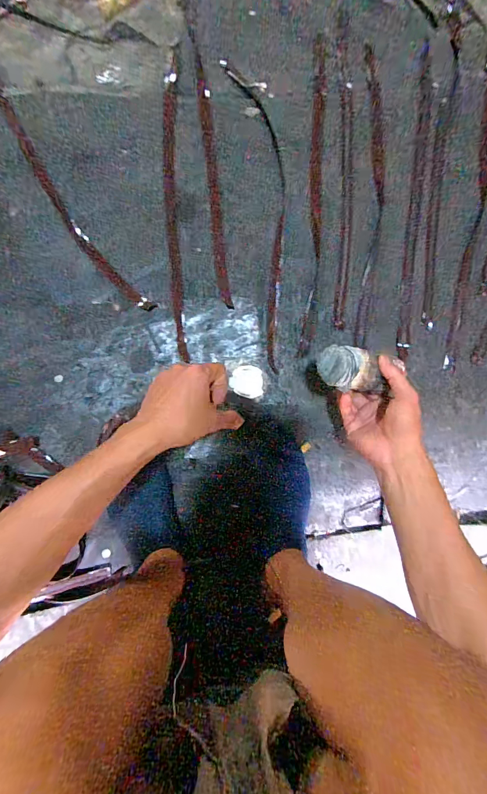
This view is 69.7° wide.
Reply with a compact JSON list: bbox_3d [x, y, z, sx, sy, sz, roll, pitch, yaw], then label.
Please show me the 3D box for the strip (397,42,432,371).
[{"bbox_3d":[0.263,-0.288,0.536,0.023,0.016,0.464,4,90,-4],"label":"strip"}]

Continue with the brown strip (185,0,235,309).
[{"bbox_3d":[-0.051,-0.363,0.525,0.020,0.006,0.452,-7,91,-4],"label":"brown strip"}]

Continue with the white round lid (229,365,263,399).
[{"bbox_3d":[0.004,-0.023,0.525,0.047,0.023,0.048,0,90,-4],"label":"white round lid"}]

